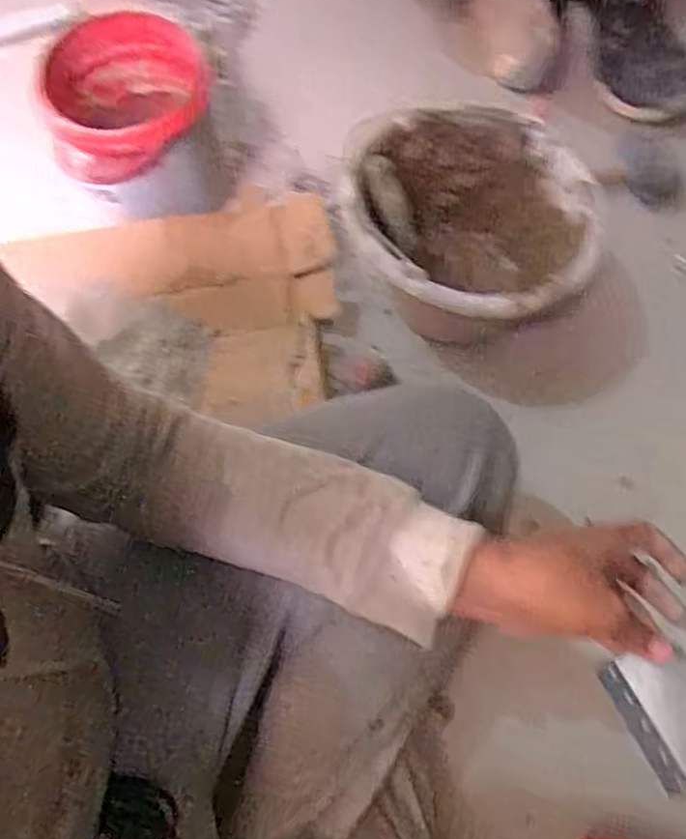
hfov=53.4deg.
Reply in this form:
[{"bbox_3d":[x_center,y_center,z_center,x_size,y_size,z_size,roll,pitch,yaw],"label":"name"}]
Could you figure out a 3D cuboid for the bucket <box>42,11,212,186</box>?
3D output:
[{"bbox_3d":[-0.234,-0.327,0.729,0.166,0.107,0.166,0,69,0],"label":"bucket"}]

